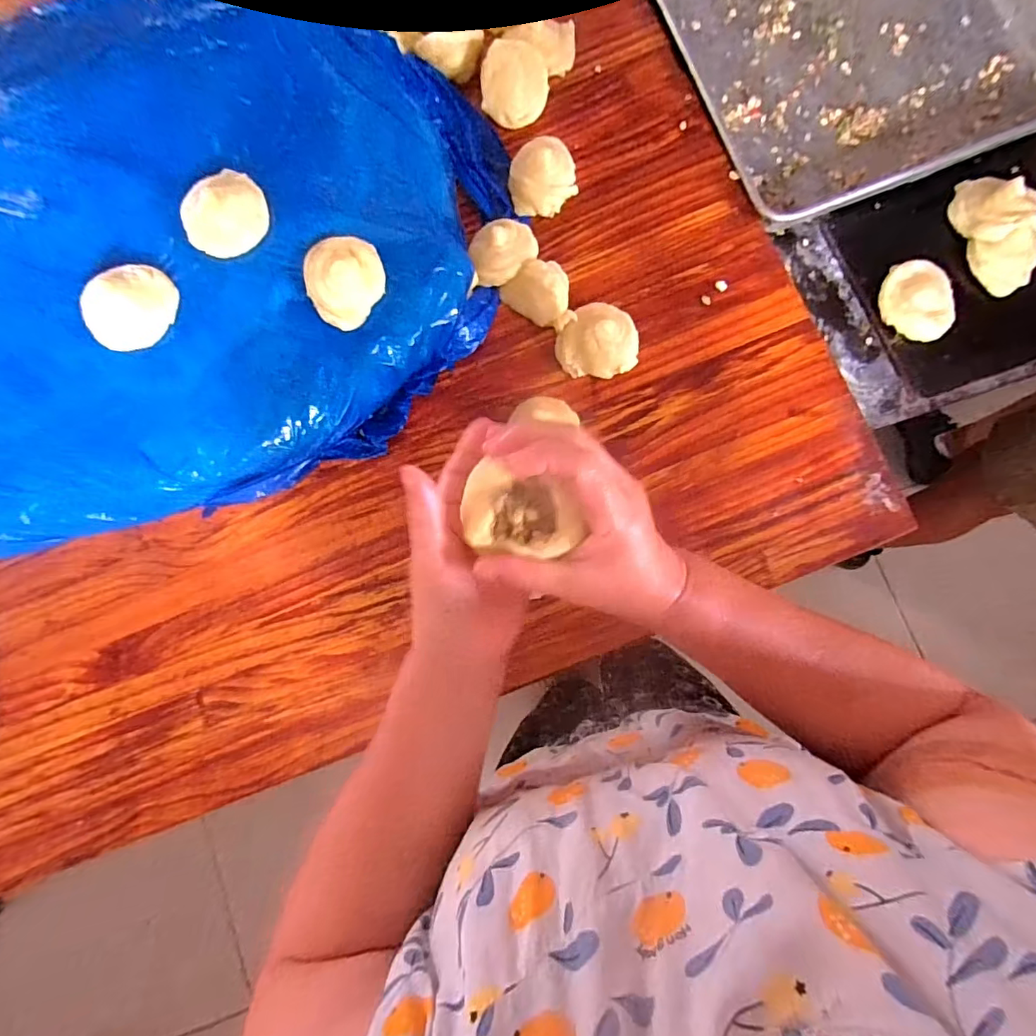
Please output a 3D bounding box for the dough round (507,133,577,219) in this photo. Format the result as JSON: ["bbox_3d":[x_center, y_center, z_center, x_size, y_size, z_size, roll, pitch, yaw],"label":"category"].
[{"bbox_3d":[0.029,-0.398,0.586,0.077,0.030,0.084,-1,83,5],"label":"dough round"}]

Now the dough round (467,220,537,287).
[{"bbox_3d":[-0.016,-0.299,0.571,0.073,0.035,0.067,-1,83,5],"label":"dough round"}]

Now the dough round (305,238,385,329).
[{"bbox_3d":[-0.172,-0.236,0.493,0.078,0.030,0.079,0,83,3],"label":"dough round"}]

